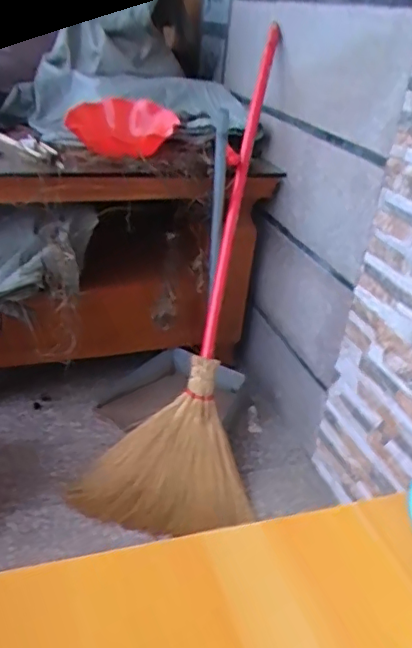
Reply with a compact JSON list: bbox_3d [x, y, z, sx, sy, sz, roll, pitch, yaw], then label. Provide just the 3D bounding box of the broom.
[{"bbox_3d":[0.087,-0.100,1.224,0.322,1.134,0.089,24,-12,-10],"label":"broom"}]

